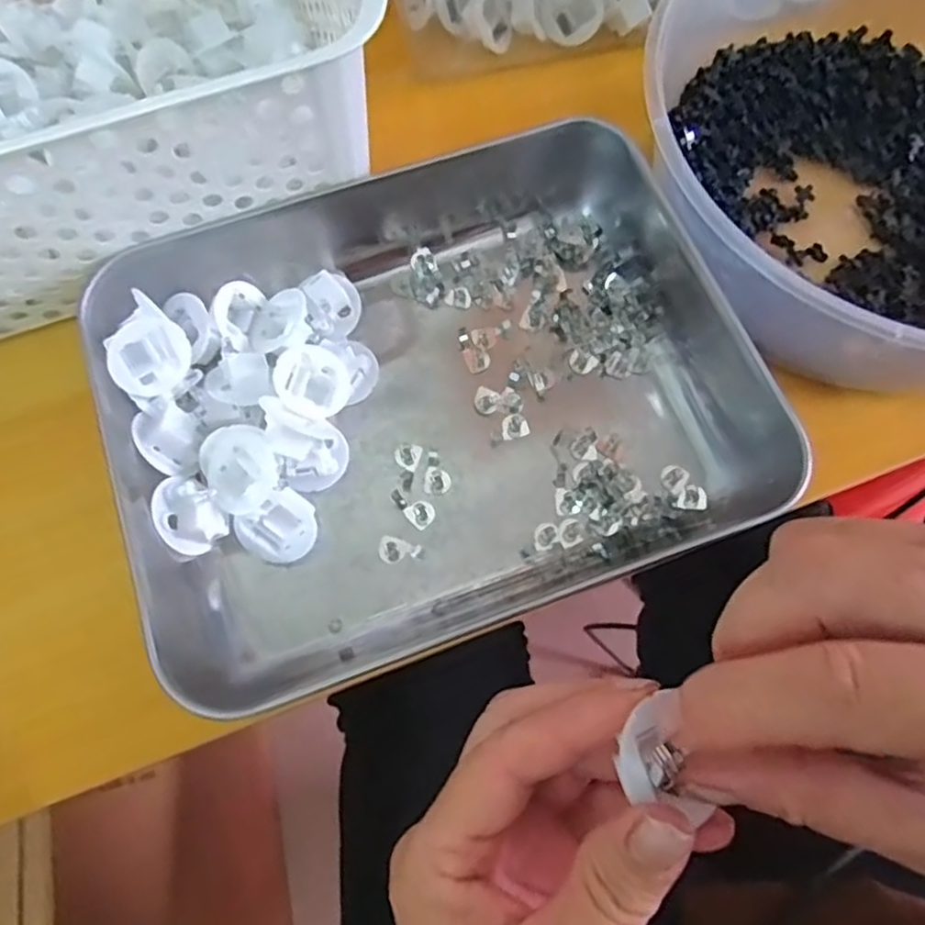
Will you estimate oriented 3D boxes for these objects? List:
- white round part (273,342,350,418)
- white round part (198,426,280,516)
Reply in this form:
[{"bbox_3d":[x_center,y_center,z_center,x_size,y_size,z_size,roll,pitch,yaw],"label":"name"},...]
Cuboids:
[{"bbox_3d":[-0.067,-0.035,0.301,0.033,0.010,0.032,8,72,-25],"label":"white round part"},{"bbox_3d":[-0.090,0.002,0.278,0.032,0.009,0.036,-30,77,6],"label":"white round part"}]

